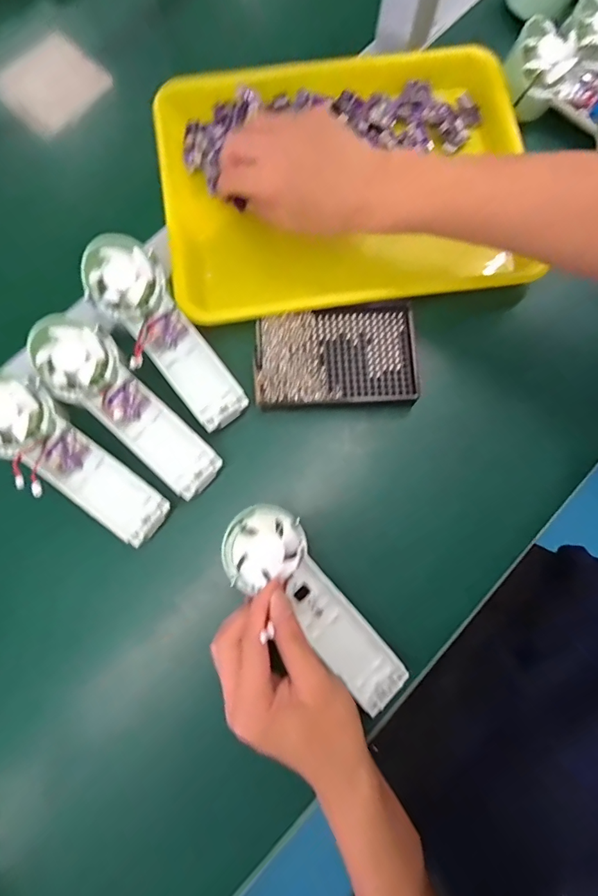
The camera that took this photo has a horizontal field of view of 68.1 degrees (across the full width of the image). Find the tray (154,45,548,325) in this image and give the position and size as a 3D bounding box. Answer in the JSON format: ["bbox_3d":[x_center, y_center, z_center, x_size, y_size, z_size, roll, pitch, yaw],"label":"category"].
[{"bbox_3d":[0.041,-0.250,0.429,0.333,0.054,0.251,-8,80,-3],"label":"tray"}]

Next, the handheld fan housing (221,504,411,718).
[{"bbox_3d":[0.011,0.121,0.337,0.060,0.023,0.175,-41,94,-8],"label":"handheld fan housing"}]

